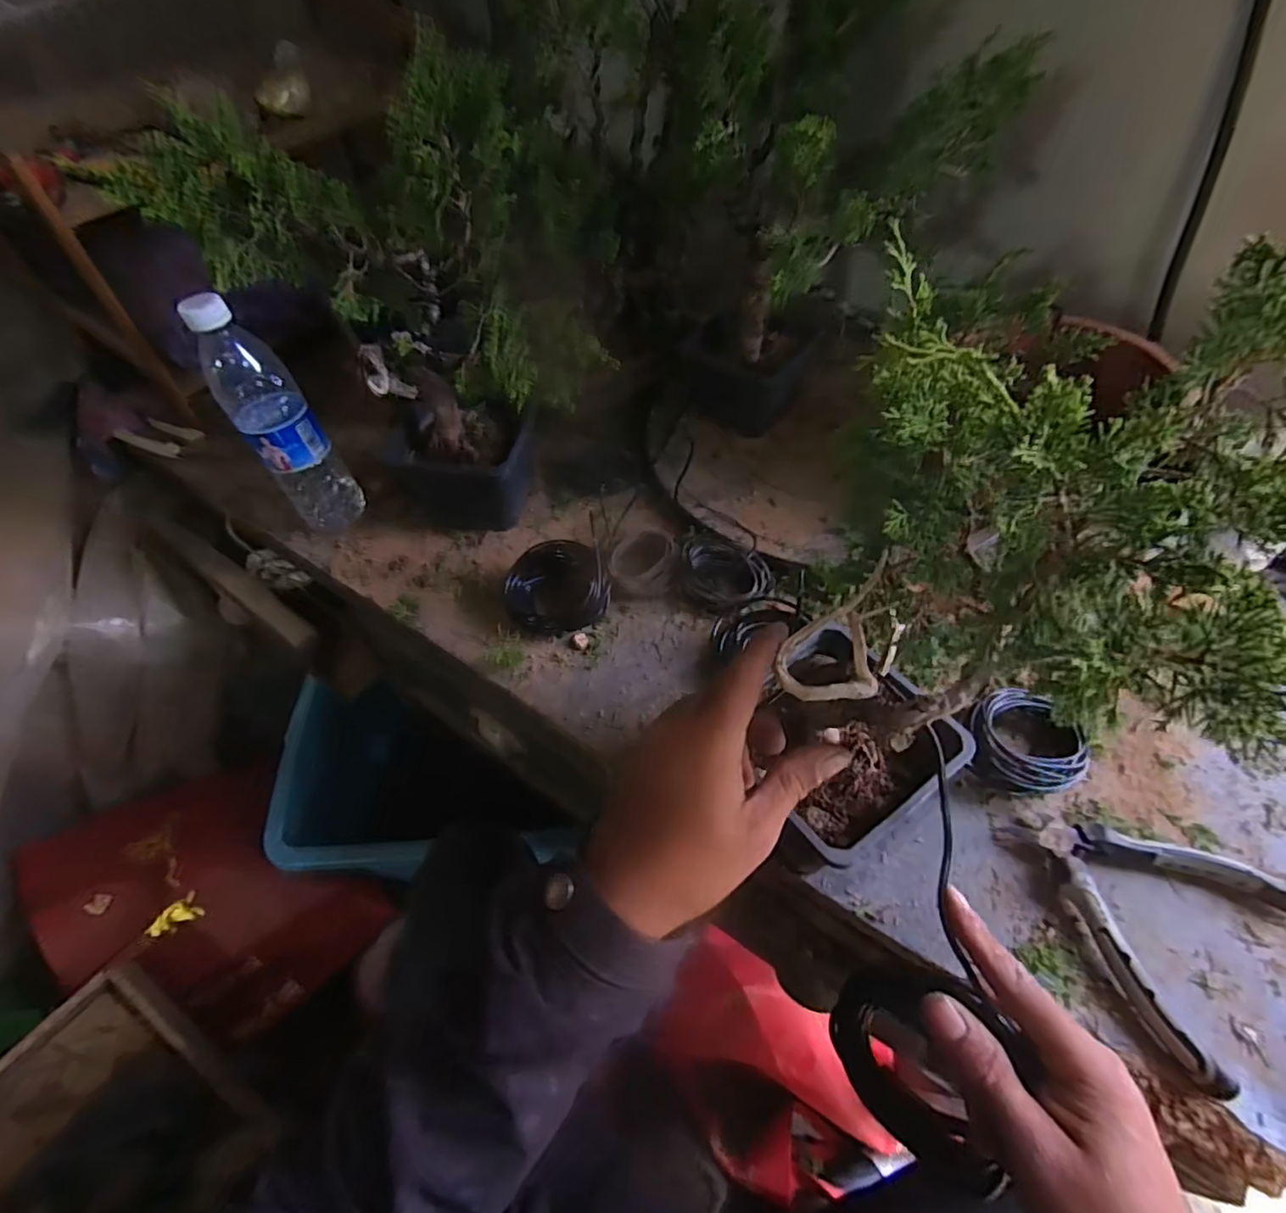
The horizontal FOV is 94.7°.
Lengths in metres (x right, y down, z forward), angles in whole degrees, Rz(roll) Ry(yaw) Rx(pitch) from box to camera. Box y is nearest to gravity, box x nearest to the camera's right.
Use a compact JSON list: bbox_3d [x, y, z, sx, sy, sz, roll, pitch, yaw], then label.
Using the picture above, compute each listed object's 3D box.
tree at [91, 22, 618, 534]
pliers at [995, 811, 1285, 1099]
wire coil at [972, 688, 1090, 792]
[{"bbox_3d":[-0.183,-0.262,0.530,0.317,0.297,0.231,11,54,11],"label":"tree"},{"bbox_3d":[0.312,0.174,0.346,0.123,0.023,0.142,-17,53,-10],"label":"pliers"},{"bbox_3d":[0.257,0.092,0.401,0.073,0.037,0.064,-18,54,-10],"label":"wire coil"}]

